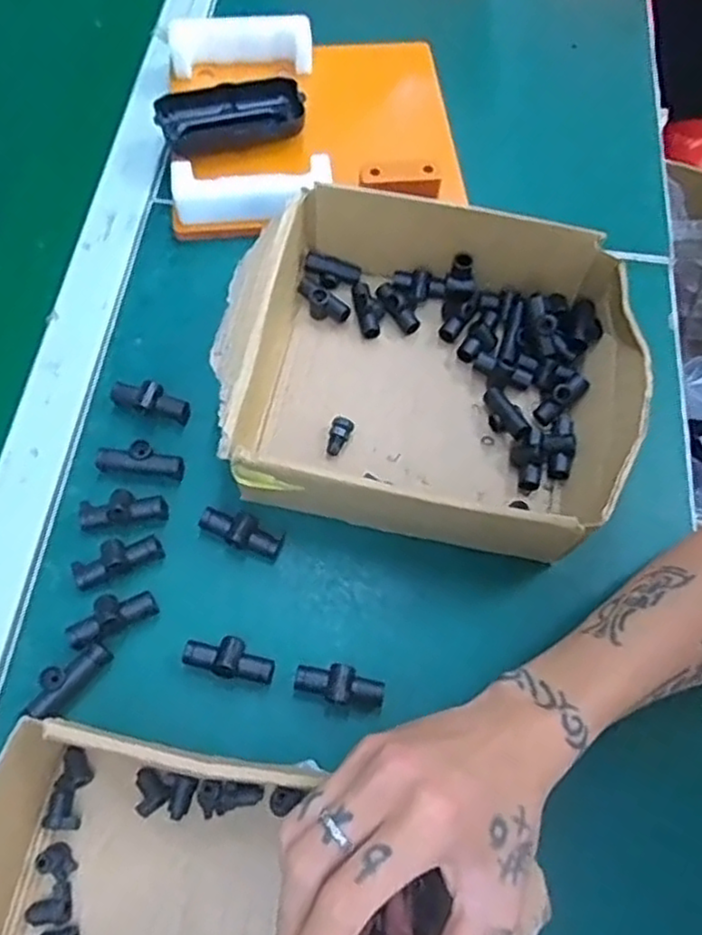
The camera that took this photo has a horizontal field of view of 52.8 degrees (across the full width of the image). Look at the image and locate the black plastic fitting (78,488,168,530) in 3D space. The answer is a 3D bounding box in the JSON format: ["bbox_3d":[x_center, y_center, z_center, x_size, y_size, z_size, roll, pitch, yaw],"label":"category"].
[{"bbox_3d":[-0.140,0.024,0.431,0.052,0.019,0.021,-4,66,-3],"label":"black plastic fitting"}]

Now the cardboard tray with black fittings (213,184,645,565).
[{"bbox_3d":[0.051,-0.062,0.446,0.244,0.069,0.207,11,66,4],"label":"cardboard tray with black fittings"}]

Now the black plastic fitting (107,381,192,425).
[{"bbox_3d":[-0.130,-0.043,0.458,0.049,0.018,0.020,20,67,8],"label":"black plastic fitting"}]

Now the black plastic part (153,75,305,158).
[{"bbox_3d":[-0.094,-0.275,0.555,0.110,0.027,0.050,-13,67,-7],"label":"black plastic part"}]

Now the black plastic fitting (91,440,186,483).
[{"bbox_3d":[-0.133,-0.004,0.445,0.056,0.017,0.019,7,66,2],"label":"black plastic fitting"}]

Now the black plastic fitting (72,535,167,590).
[{"bbox_3d":[-0.138,0.053,0.417,0.051,0.017,0.023,-22,68,-11],"label":"black plastic fitting"}]

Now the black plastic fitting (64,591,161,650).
[{"bbox_3d":[-0.136,0.084,0.401,0.050,0.019,0.023,-24,69,-11],"label":"black plastic fitting"}]

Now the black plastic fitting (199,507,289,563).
[{"bbox_3d":[-0.065,0.039,0.425,0.050,0.019,0.023,30,69,12],"label":"black plastic fitting"}]

